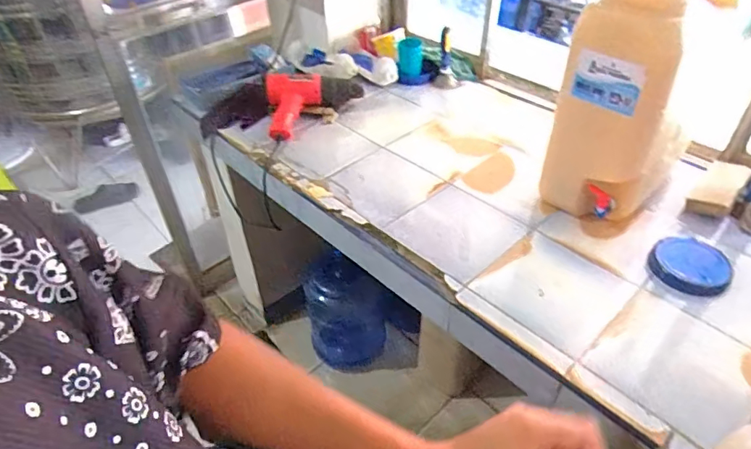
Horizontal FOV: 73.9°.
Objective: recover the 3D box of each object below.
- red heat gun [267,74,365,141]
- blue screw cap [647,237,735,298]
[{"bbox_3d":[-0.147,-0.312,1.246,0.245,0.096,0.206,-9,43,-8],"label":"red heat gun"},{"bbox_3d":[0.520,0.067,0.829,0.109,0.036,0.117,-1,43,1],"label":"blue screw cap"}]

